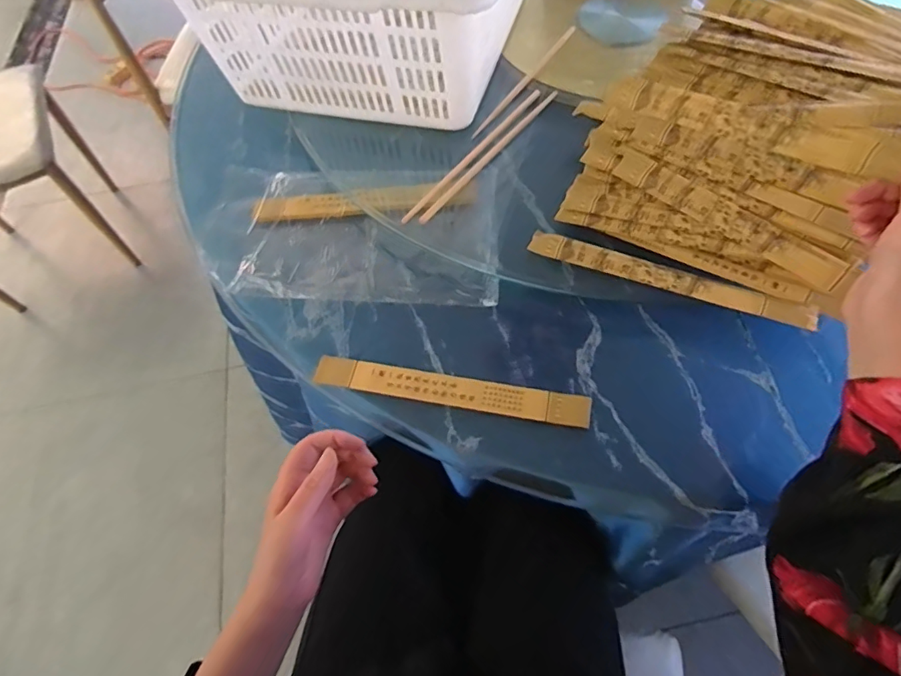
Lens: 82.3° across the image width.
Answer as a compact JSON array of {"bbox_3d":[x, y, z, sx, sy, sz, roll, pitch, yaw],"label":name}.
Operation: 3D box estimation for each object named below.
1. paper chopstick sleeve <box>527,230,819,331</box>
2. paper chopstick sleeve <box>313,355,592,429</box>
[{"bbox_3d":[0.198,-0.057,0.479,0.254,0.007,0.026,19,73,17],"label":"paper chopstick sleeve"},{"bbox_3d":[-0.001,0.049,0.485,0.257,0.006,0.031,9,61,9],"label":"paper chopstick sleeve"}]

